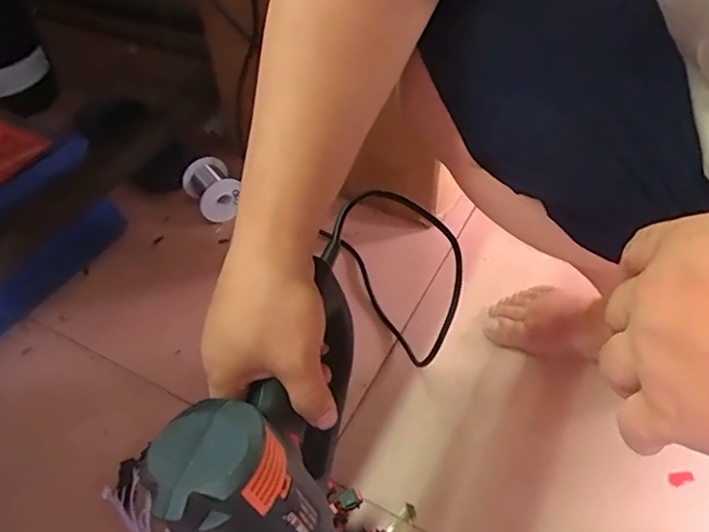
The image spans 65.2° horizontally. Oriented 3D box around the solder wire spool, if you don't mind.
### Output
[{"bbox_3d":[-0.196,-0.104,0.777,0.071,0.070,0.073,-21,50,-16],"label":"solder wire spool"}]

